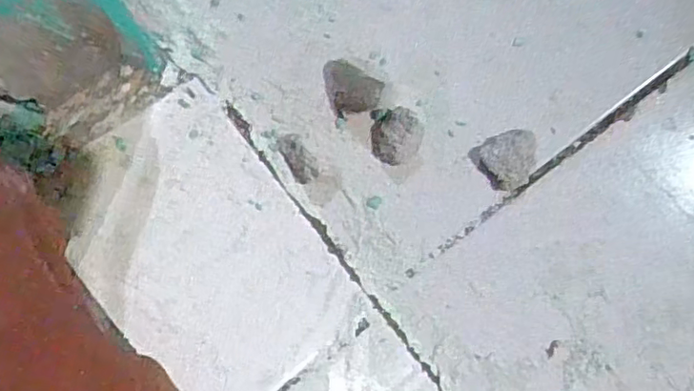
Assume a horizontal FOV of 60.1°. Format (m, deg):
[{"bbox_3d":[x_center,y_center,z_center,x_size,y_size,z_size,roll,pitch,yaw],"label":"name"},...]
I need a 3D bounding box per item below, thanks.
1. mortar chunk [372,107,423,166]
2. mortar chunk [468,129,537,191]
[{"bbox_3d":[0.032,-0.037,0.381,0.034,0.014,0.030,-39,90,3],"label":"mortar chunk"},{"bbox_3d":[0.102,-0.022,0.380,0.038,0.011,0.034,-22,91,3],"label":"mortar chunk"}]

